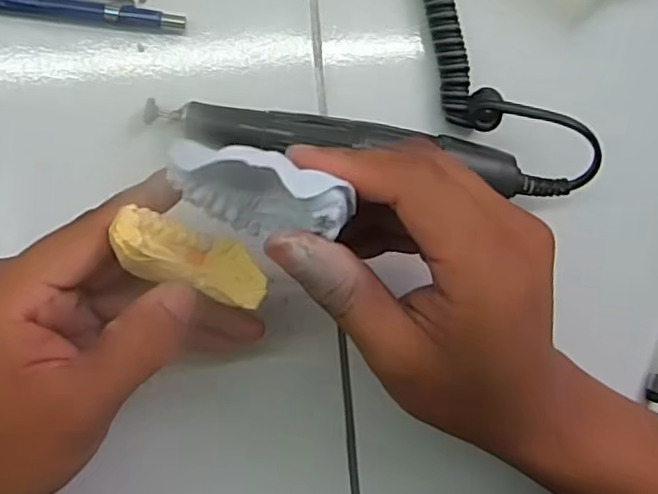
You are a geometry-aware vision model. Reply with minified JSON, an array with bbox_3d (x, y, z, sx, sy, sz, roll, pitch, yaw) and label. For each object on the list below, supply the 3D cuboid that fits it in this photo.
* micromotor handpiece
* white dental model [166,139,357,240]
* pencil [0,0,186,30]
[{"bbox_3d":[0.015,-0.044,0.272,0.182,0.025,0.020,8,93,-9],"label":"micromotor handpiece"},{"bbox_3d":[-0.025,-0.018,0.215,0.059,0.055,0.027,22,91,-9],"label":"white dental model"},{"bbox_3d":[-0.128,-0.101,0.256,0.132,0.010,0.013,4,94,-8],"label":"pencil"}]

